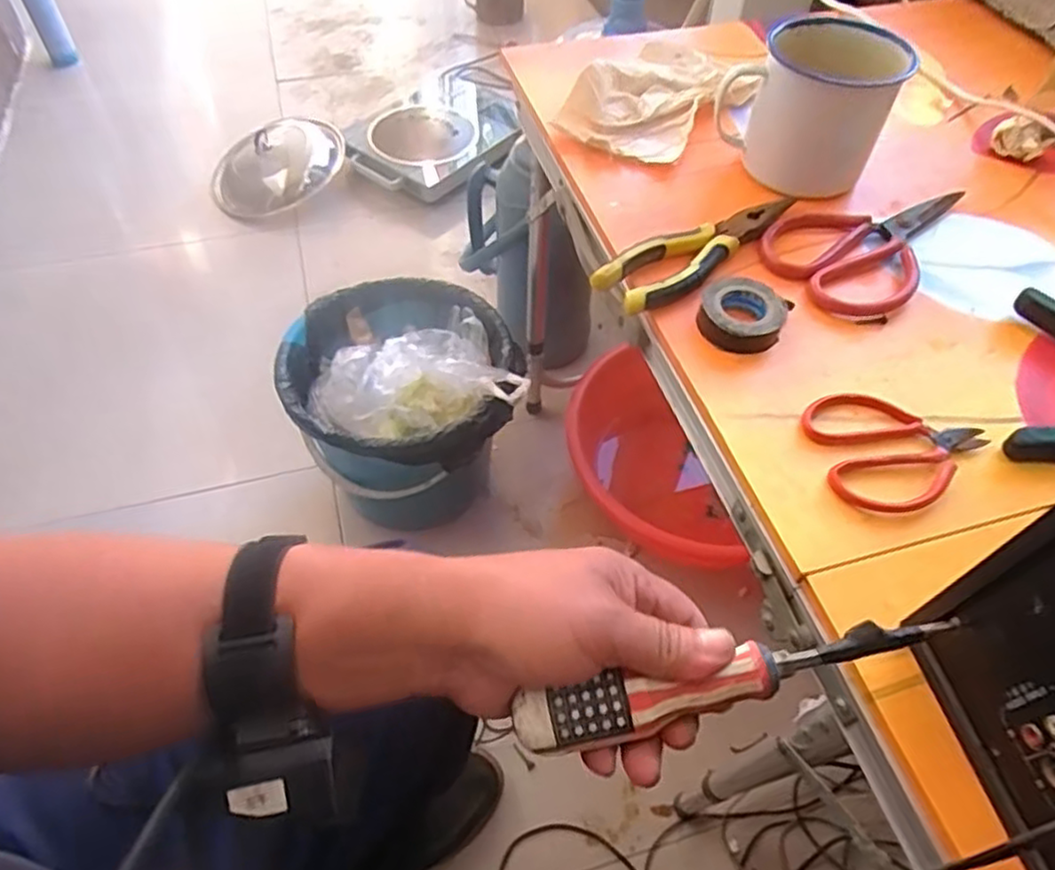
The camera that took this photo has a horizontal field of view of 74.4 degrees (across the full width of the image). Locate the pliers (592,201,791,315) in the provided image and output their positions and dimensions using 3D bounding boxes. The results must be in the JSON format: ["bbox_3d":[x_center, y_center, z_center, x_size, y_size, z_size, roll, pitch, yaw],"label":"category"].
[{"bbox_3d":[0.127,-0.134,0.499,0.170,0.015,0.045,-28,59,-20],"label":"pliers"}]

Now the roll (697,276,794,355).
[{"bbox_3d":[0.143,-0.080,0.461,0.053,0.021,0.049,1,54,-1],"label":"roll"}]

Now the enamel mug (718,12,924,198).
[{"bbox_3d":[0.220,-0.259,0.545,0.117,0.099,0.081,38,62,24],"label":"enamel mug"}]

